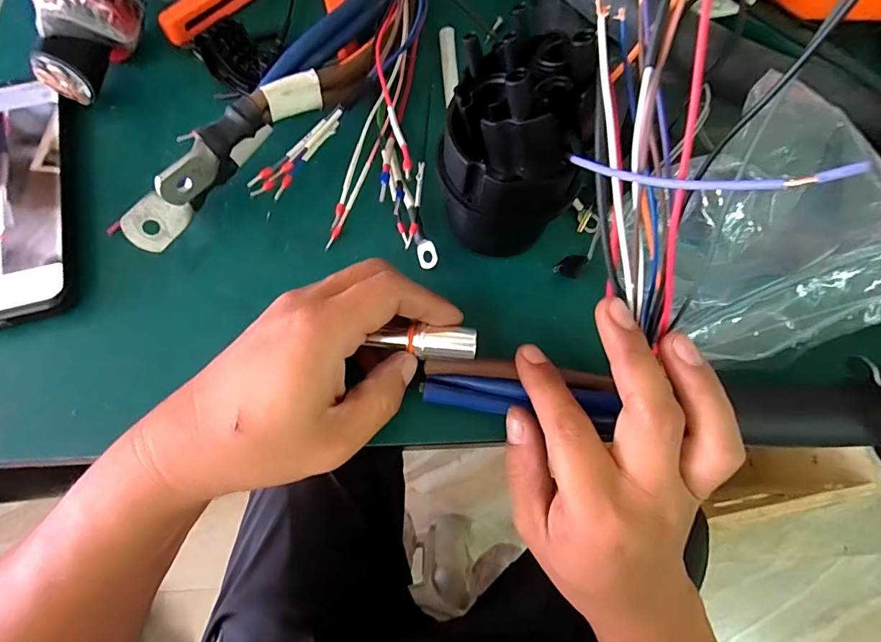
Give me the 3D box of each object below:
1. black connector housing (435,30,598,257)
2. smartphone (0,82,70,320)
[{"bbox_3d":[0.031,-0.081,0.224,0.064,0.112,0.056,-6,71,-4],"label":"black connector housing"},{"bbox_3d":[-0.256,-0.071,0.262,0.073,0.013,0.155,-13,72,-7],"label":"smartphone"}]

